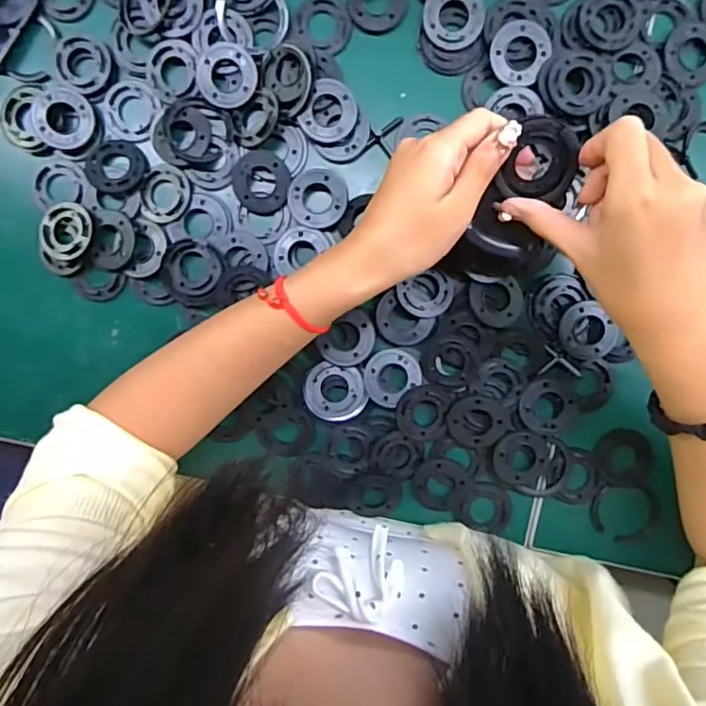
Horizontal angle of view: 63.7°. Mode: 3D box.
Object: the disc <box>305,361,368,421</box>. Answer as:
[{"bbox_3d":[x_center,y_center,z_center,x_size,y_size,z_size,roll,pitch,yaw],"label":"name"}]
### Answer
[{"bbox_3d":[-0.013,0.030,0.436,0.048,0.007,0.042,4,94,0],"label":"disc"}]

